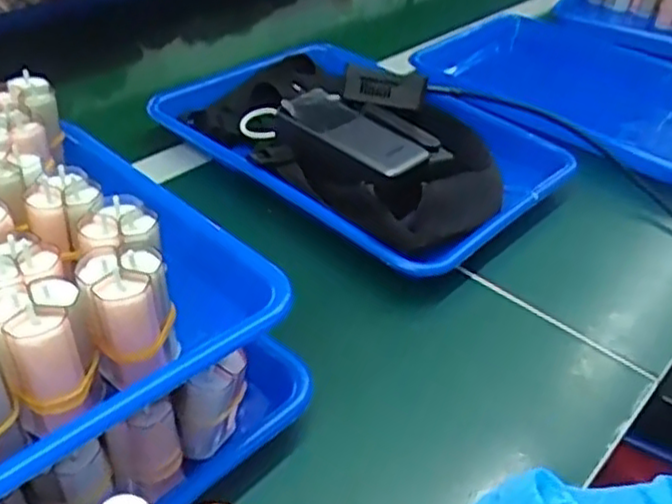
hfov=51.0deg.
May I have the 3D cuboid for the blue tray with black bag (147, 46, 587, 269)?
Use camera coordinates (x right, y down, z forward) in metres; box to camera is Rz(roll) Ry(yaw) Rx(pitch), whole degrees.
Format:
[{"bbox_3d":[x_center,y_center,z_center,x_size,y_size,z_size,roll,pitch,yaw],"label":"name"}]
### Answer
[{"bbox_3d":[0.024,-0.105,0.622,0.316,0.067,0.234,31,44,30],"label":"blue tray with black bag"}]

